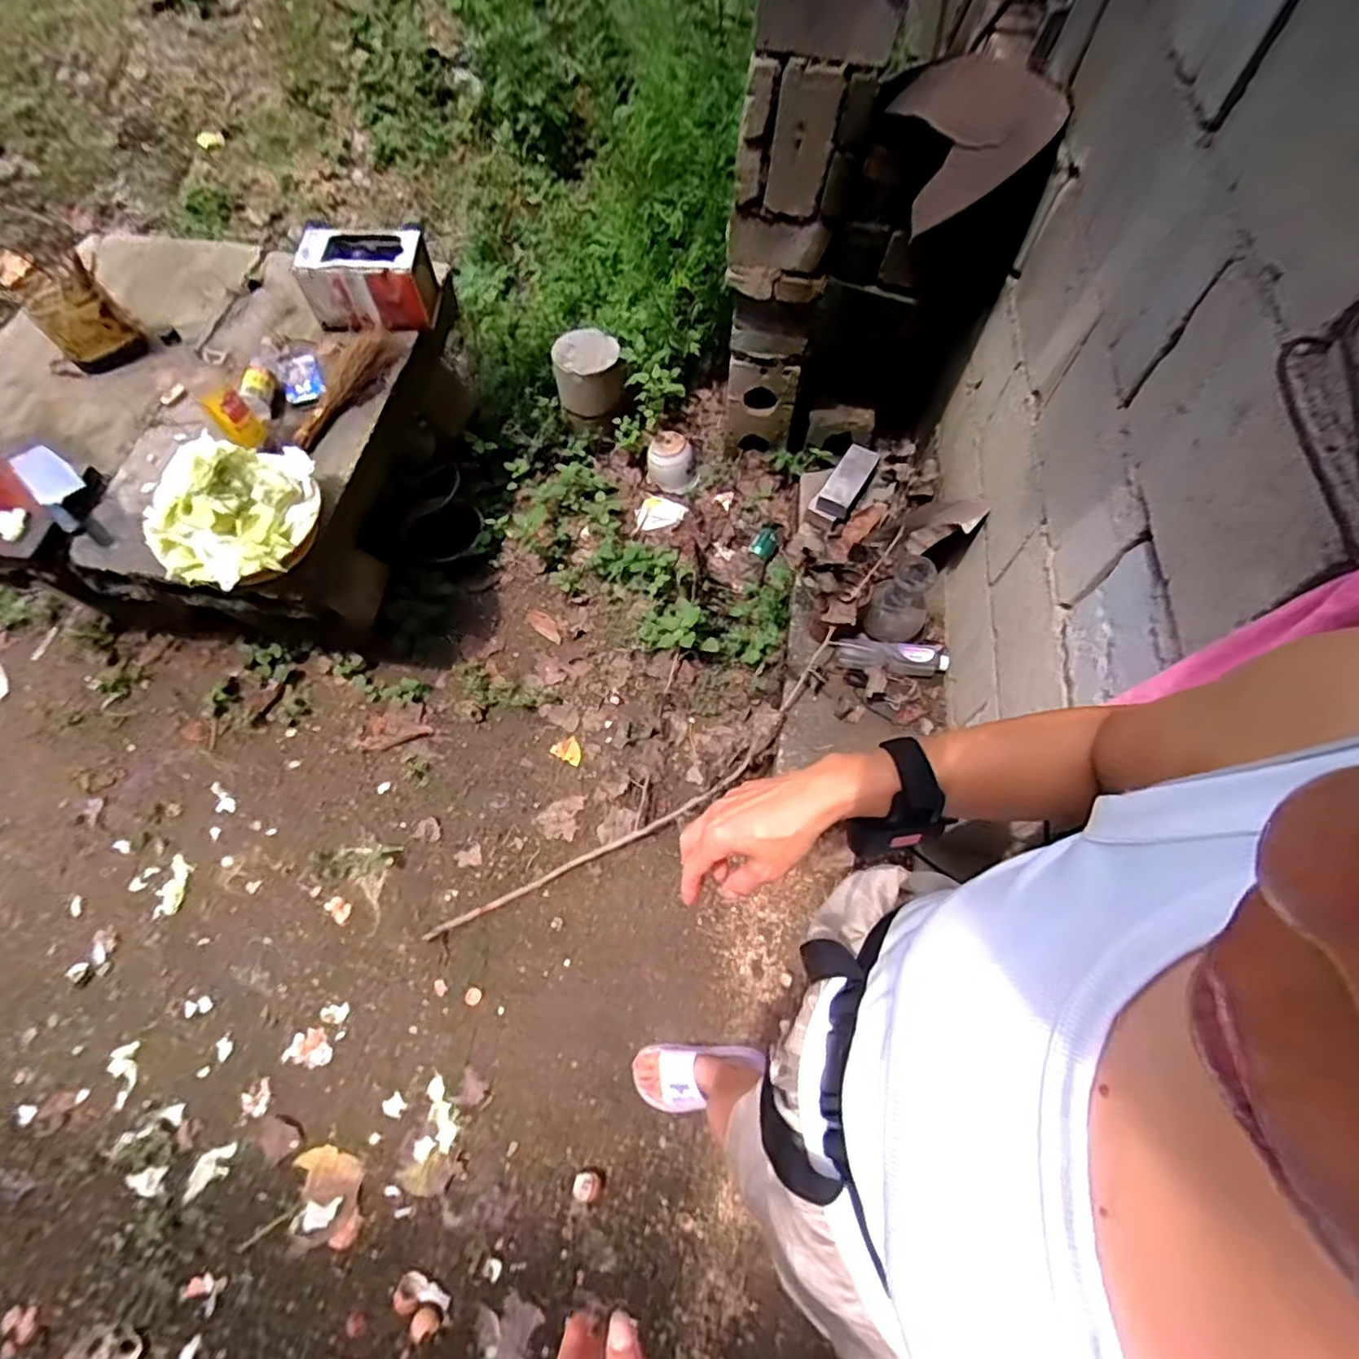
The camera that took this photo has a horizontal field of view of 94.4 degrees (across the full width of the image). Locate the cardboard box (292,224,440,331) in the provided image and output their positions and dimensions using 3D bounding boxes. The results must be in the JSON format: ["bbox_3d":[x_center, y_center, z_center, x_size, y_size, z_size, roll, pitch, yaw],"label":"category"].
[{"bbox_3d":[-0.734,-0.961,1.497,0.283,0.142,0.207,1,63,0],"label":"cardboard box"}]

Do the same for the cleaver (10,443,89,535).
[{"bbox_3d":[-1.247,-0.391,1.255,0.265,0.028,0.081,41,69,18],"label":"cleaver"}]

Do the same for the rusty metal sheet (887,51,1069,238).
[{"bbox_3d":[0.497,-0.940,1.089,0.269,0.219,0.260,23,64,10],"label":"rusty metal sheet"}]

